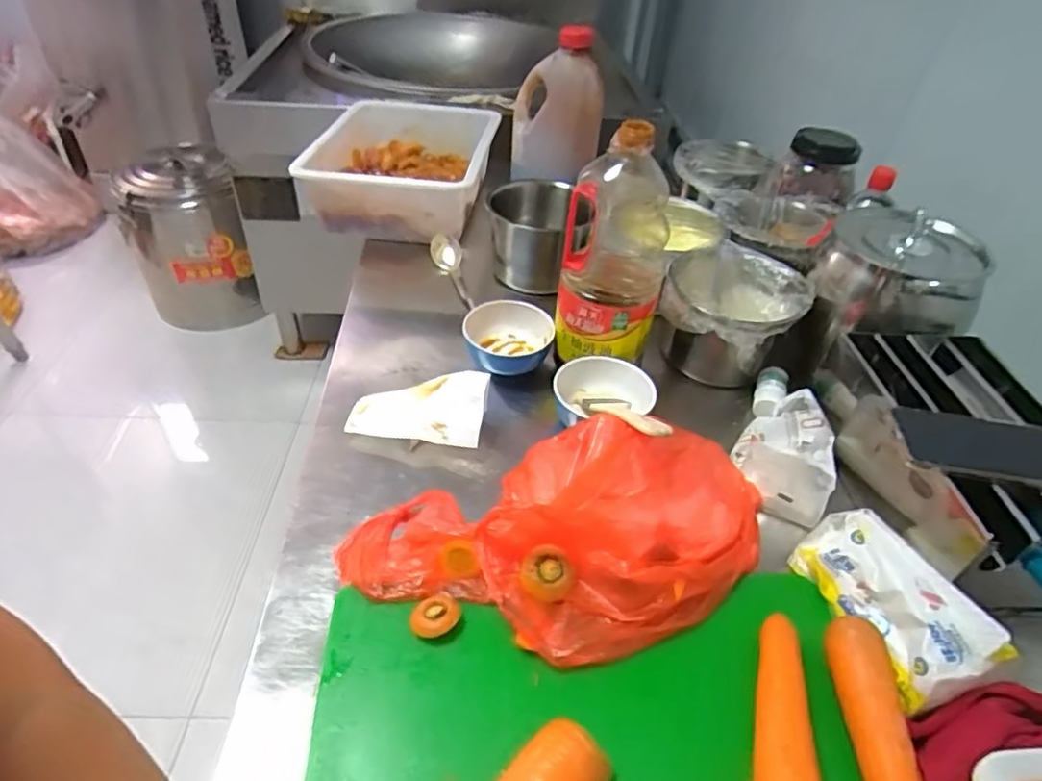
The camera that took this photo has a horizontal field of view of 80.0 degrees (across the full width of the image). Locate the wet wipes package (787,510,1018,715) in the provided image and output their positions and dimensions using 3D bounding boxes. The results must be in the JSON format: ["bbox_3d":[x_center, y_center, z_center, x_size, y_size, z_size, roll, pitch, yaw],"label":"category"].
[{"bbox_3d":[0.294,0.165,0.495,0.050,0.084,0.148,25,23,-35],"label":"wet wipes package"}]

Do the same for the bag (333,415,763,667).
[{"bbox_3d":[0.045,0.117,0.540,0.369,0.085,0.215,-16,46,-22],"label":"bag"}]

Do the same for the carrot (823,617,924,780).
[{"bbox_3d":[0.243,0.247,0.411,0.042,0.031,0.188,6,42,1],"label":"carrot"}]

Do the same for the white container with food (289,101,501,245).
[{"bbox_3d":[-0.199,-0.378,1.058,0.275,0.109,0.334,7,42,2],"label":"white container with food"}]

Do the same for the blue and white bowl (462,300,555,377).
[{"bbox_3d":[-0.016,-0.060,0.753,0.104,0.055,0.100,3,42,-3],"label":"blue and white bowl"}]

